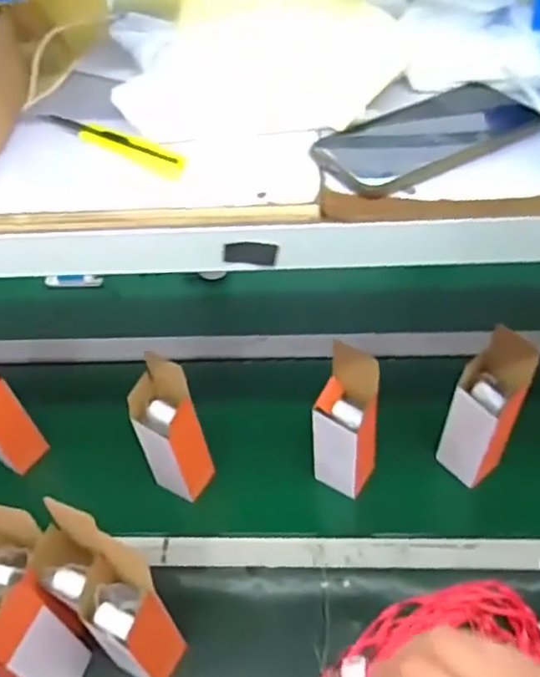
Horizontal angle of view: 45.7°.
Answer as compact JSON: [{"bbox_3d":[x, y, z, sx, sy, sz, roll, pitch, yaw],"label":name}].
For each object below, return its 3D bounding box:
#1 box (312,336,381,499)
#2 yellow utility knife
[{"bbox_3d":[0.095,0.118,0.820,0.077,0.200,0.065,26,56,24],"label":"box"},{"bbox_3d":[-0.125,-0.152,0.493,0.152,0.009,0.019,27,57,25],"label":"yellow utility knife"}]

